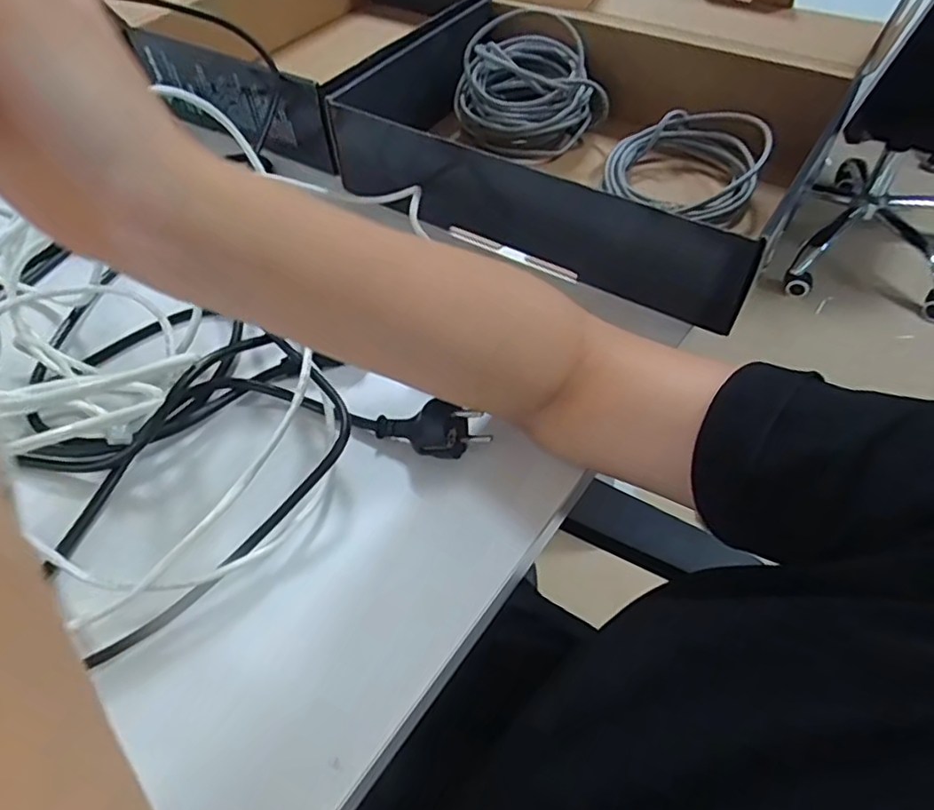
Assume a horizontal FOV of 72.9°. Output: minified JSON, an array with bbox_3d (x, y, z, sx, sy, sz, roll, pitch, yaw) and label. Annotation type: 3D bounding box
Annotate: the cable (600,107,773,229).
[{"bbox_3d":[0.175,-0.198,0.511,0.117,0.048,0.094,16,52,14],"label":"cable"}]

